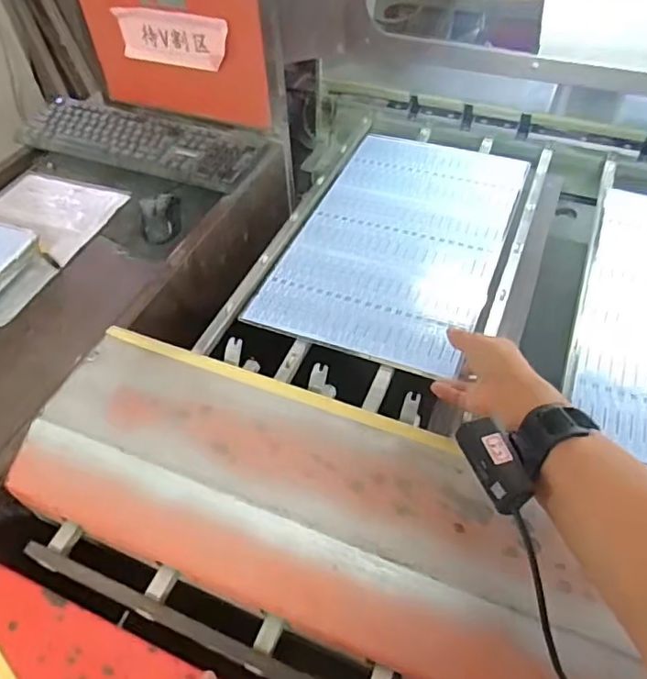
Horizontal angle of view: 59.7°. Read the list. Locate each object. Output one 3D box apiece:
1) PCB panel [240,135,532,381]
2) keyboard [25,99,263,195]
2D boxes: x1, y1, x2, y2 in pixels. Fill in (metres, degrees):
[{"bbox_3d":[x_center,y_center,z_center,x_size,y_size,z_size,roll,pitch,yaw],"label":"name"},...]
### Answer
[{"bbox_3d":[0.115,-0.155,0.809,0.275,0.008,0.454,17,54,16],"label":"PCB panel"},{"bbox_3d":[-0.309,-0.343,0.975,0.433,0.039,0.163,17,53,16],"label":"keyboard"}]

